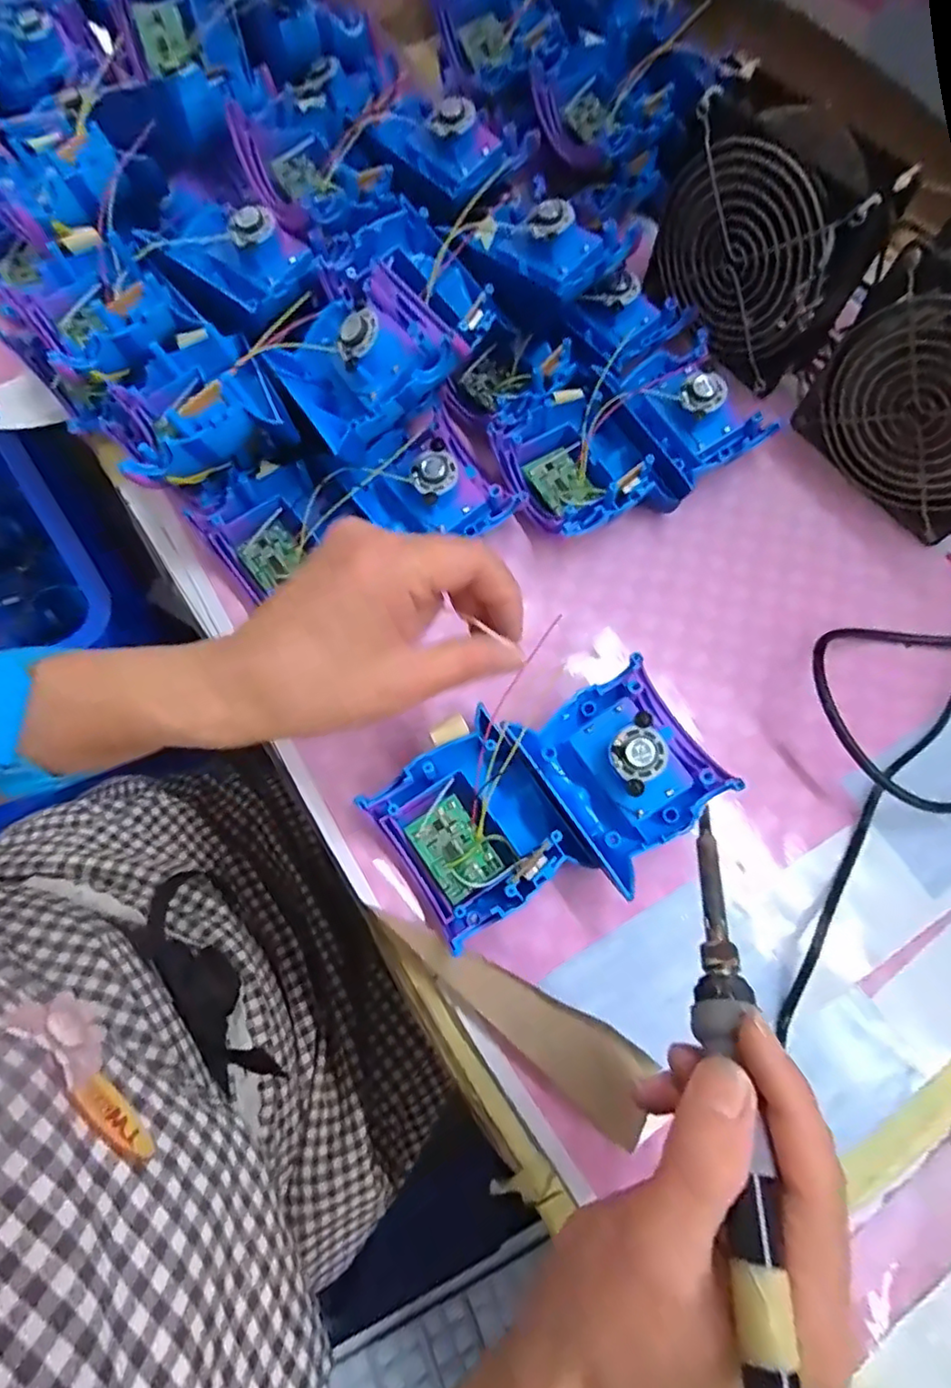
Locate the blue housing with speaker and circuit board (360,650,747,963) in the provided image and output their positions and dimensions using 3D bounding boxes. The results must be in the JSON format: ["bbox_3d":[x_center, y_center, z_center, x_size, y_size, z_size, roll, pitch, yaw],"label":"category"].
[{"bbox_3d":[0.037,0.052,0.304,0.149,0.045,0.095,-33,74,-10],"label":"blue housing with speaker and circuit board"}]

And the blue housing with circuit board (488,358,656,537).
[{"bbox_3d":[0.062,-0.140,0.369,0.094,0.038,0.093,-29,74,-8],"label":"blue housing with circuit board"}]

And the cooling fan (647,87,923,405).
[{"bbox_3d":[0.165,-0.265,0.365,0.127,0.113,0.050,40,77,13],"label":"cooling fan"}]

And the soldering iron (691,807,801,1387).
[{"bbox_3d":[0.078,0.129,0.184,0.016,0.014,0.210,6,50,3],"label":"soldering iron"}]

